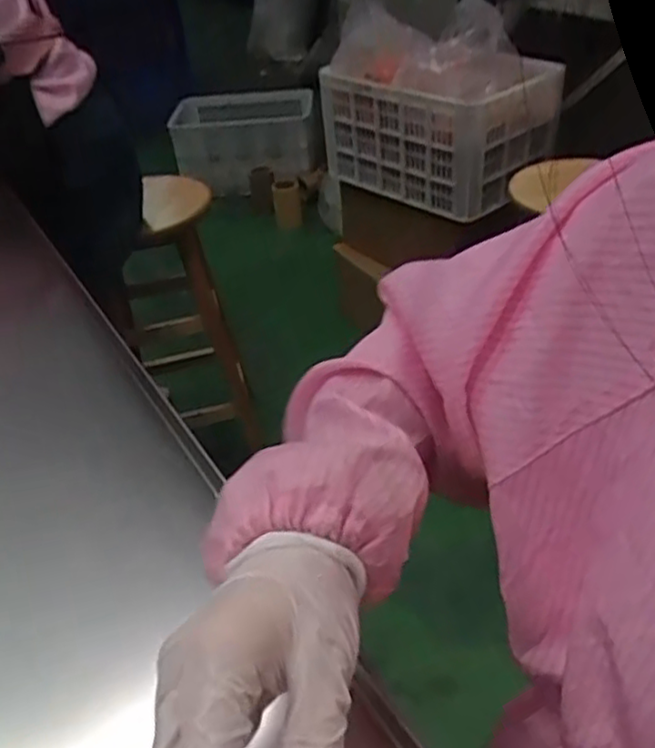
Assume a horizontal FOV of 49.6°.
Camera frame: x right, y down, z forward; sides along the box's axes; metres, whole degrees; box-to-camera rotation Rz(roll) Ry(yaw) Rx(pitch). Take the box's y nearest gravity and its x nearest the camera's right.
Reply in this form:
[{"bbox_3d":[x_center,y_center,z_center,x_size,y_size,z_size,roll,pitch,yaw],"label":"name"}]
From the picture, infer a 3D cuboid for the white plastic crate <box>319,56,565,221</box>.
[{"bbox_3d":[0.270,-0.631,1.784,0.358,0.289,0.562,-27,39,-27],"label":"white plastic crate"}]

